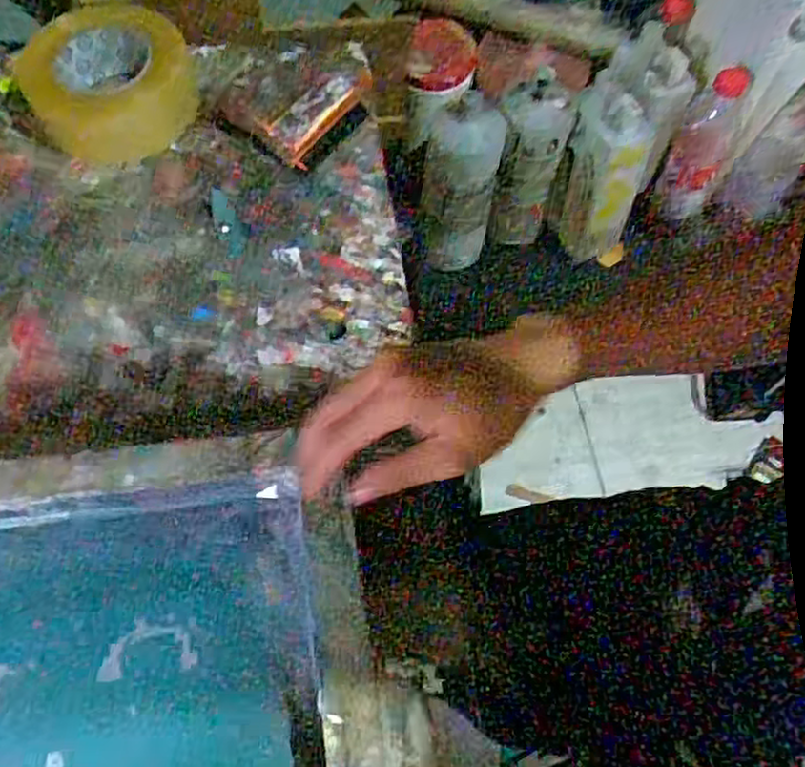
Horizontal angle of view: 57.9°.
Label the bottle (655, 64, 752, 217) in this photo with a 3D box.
[{"bbox_3d":[0.351,-0.273,0.848,0.067,0.187,0.049,30,65,13],"label":"bottle"}]

